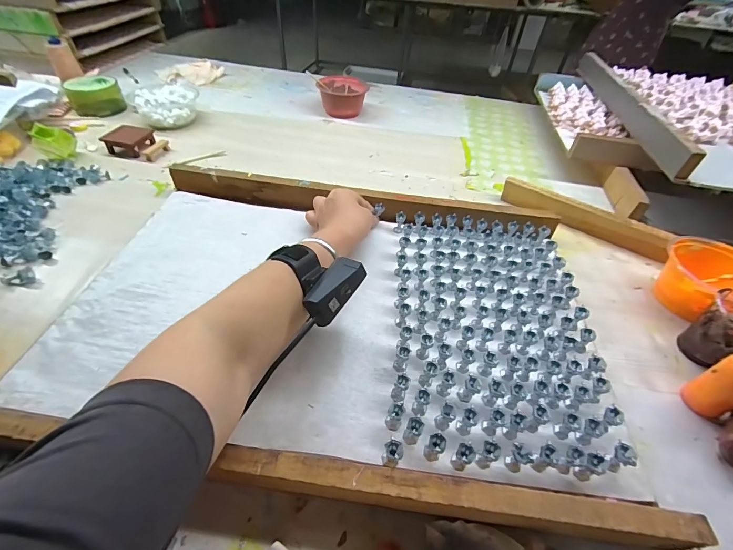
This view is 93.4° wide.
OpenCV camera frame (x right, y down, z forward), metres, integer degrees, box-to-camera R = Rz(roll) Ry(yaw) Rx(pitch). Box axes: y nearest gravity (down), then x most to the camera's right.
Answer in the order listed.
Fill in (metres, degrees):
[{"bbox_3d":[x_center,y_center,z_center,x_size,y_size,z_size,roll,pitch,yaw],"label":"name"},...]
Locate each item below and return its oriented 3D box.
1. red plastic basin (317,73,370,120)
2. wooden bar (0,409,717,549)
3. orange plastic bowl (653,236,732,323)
[{"bbox_3d":[-0.057,-0.443,0.855,0.116,0.062,0.116,3,46,-3],"label":"red plastic basin"},{"bbox_3d":[-0.047,0.159,0.267,0.569,0.038,0.027,7,46,2],"label":"wooden bar"},{"bbox_3d":[0.441,0.010,0.451,0.108,0.069,0.111,3,46,-3],"label":"orange plastic bowl"}]

